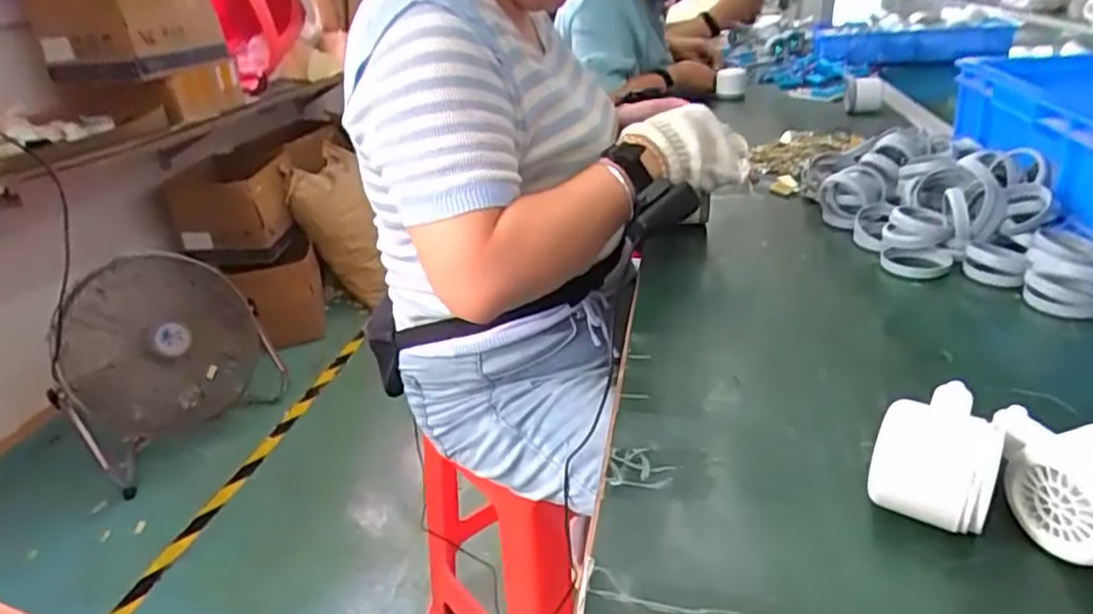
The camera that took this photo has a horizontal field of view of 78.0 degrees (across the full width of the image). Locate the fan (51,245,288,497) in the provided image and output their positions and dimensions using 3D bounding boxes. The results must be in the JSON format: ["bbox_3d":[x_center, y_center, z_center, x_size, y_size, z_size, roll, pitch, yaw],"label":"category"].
[{"bbox_3d":[-0.901,0.115,1.608,0.209,0.417,0.462,10,30,27],"label":"fan"}]

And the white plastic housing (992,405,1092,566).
[{"bbox_3d":[0.262,0.091,0.332,0.044,0.064,0.066,-12,27,-12],"label":"white plastic housing"}]

